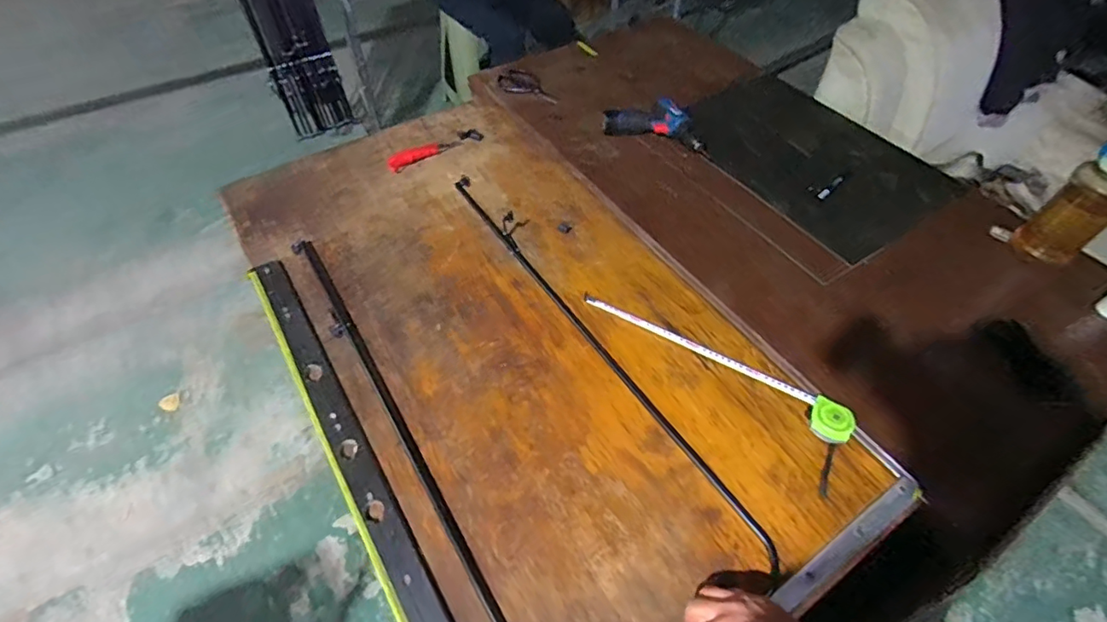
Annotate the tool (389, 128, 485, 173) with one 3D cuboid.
[{"bbox_3d":[-0.256,-0.354,1.139,0.216,0.016,0.042,-31,59,-22],"label":"tool"}]

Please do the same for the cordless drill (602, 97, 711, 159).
[{"bbox_3d":[0.233,-0.419,1.171,0.247,0.062,0.088,17,54,12],"label":"cordless drill"}]

